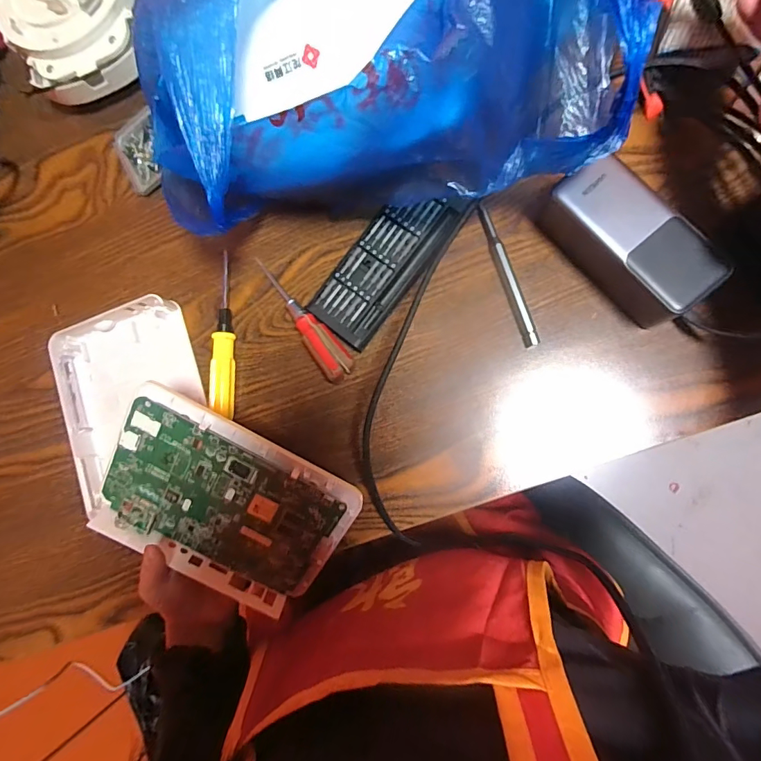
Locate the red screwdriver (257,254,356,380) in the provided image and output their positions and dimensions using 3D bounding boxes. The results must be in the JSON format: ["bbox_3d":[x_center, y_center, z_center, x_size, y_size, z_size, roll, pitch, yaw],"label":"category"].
[{"bbox_3d":[-0.068,-0.054,0.376,0.026,0.026,0.129,-39,80,3],"label":"red screwdriver"}]

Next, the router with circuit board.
[{"bbox_3d":[-0.114,0.093,0.317,0.172,0.017,0.125,28,108,-6],"label":"router with circuit board"}]

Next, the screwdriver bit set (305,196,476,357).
[{"bbox_3d":[0.007,-0.103,0.374,0.064,0.016,0.151,39,91,10],"label":"screwdriver bit set"}]

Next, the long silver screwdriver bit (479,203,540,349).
[{"bbox_3d":[0.105,-0.088,0.361,0.011,0.011,0.125,-19,82,6],"label":"long silver screwdriver bit"}]

